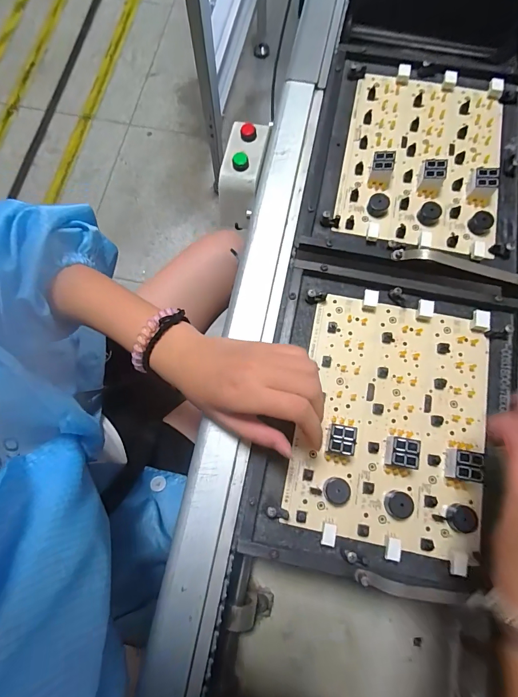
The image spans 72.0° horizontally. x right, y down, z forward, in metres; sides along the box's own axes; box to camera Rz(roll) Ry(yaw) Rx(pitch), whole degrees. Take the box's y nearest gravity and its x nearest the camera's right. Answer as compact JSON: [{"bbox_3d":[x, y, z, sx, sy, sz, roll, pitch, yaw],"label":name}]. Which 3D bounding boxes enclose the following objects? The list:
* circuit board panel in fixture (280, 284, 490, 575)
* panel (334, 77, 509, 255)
[{"bbox_3d":[0.121,0.059,0.321,0.165,0.021,0.218,10,76,4],"label":"circuit board panel in fixture"},{"bbox_3d":[0.180,-0.208,0.388,0.165,0.023,0.213,11,76,5],"label":"panel"}]

